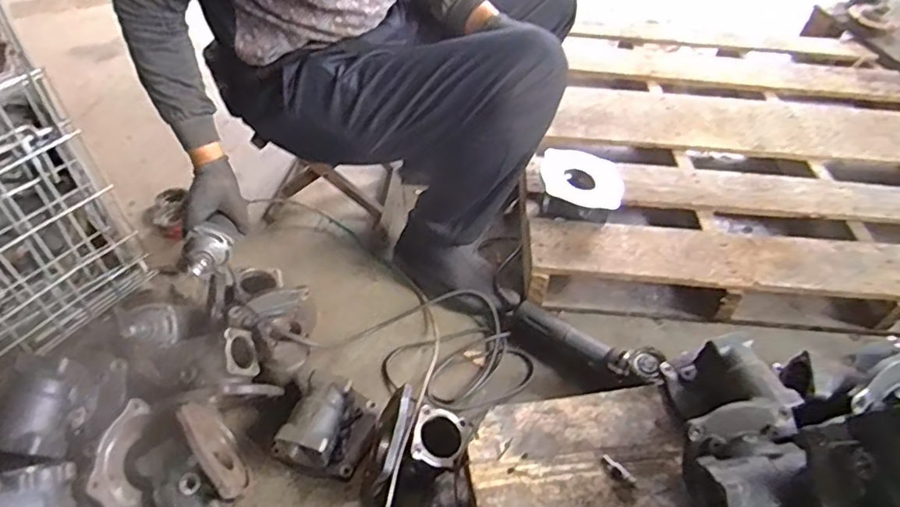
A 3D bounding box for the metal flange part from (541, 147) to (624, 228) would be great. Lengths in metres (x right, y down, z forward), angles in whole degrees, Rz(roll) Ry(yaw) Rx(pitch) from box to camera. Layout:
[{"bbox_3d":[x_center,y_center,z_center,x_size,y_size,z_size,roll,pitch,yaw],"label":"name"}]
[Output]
[{"bbox_3d":[0.254,-0.131,1.156,0.158,0.074,0.124,12,48,7],"label":"metal flange part"}]

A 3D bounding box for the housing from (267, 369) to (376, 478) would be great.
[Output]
[{"bbox_3d":[-0.176,0.258,0.885,0.107,0.097,0.151,19,49,13],"label":"housing"}]

